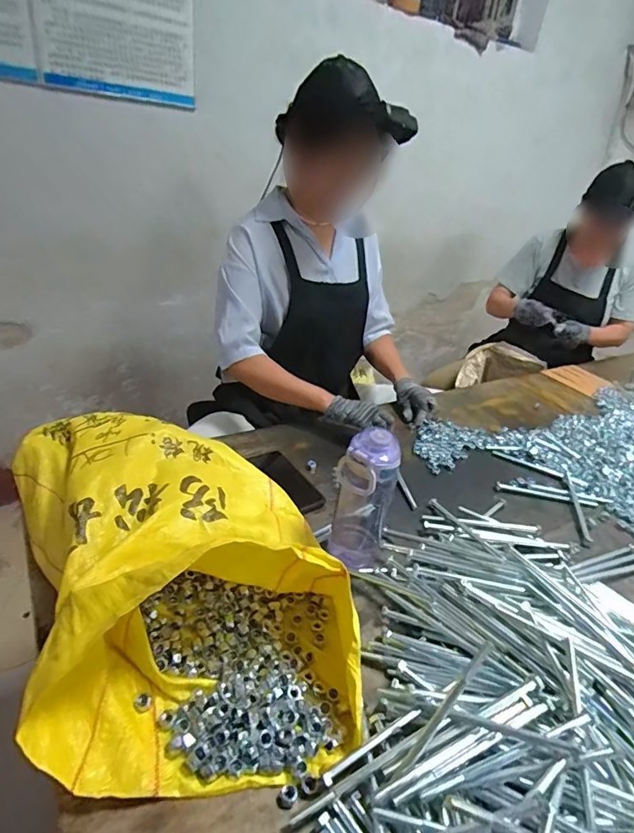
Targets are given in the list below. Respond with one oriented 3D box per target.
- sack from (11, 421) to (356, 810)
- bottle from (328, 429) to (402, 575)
[{"bbox_3d":[-0.164,0.176,0.593,0.345,0.155,0.498,-9,35,-27],"label":"sack"},{"bbox_3d":[0.064,0.120,0.665,0.080,0.202,0.084,10,31,2],"label":"bottle"}]

